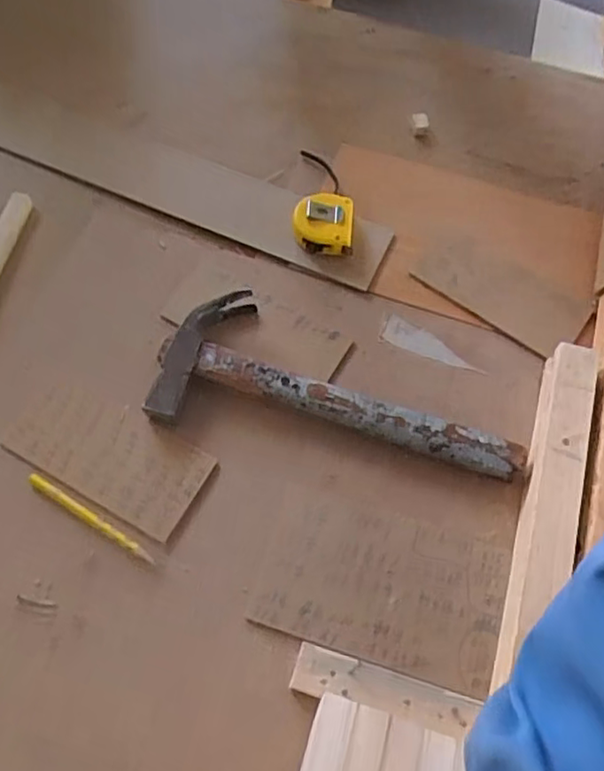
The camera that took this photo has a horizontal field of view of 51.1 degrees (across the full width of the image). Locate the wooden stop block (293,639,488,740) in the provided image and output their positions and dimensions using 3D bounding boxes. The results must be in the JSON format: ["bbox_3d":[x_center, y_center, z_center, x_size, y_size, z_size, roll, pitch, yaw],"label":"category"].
[{"bbox_3d":[0.054,0.205,0.422,0.121,0.014,0.028,16,64,3],"label":"wooden stop block"}]

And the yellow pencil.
[{"bbox_3d":[-0.158,0.098,0.469,0.113,0.004,0.009,31,66,10],"label":"yellow pencil"}]

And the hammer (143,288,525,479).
[{"bbox_3d":[0.030,-0.005,0.510,0.288,0.025,0.112,10,64,0],"label":"hammer"}]

